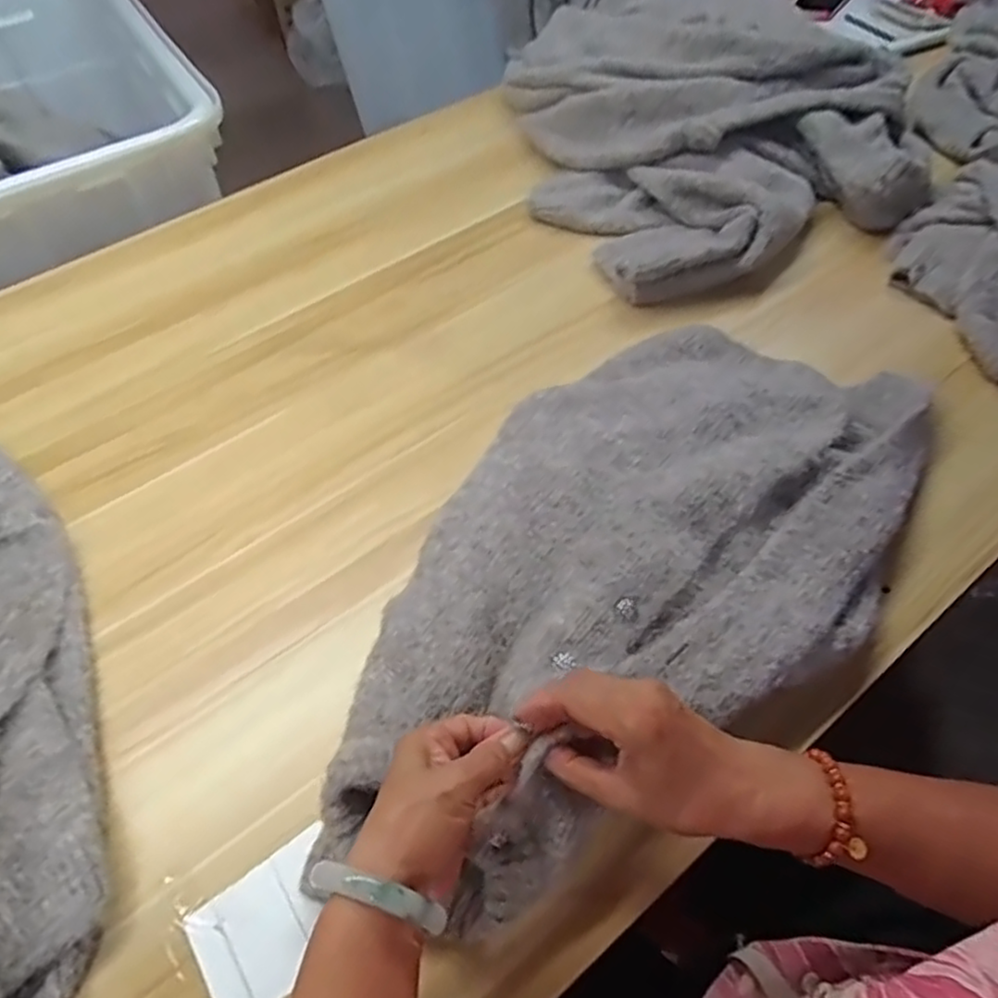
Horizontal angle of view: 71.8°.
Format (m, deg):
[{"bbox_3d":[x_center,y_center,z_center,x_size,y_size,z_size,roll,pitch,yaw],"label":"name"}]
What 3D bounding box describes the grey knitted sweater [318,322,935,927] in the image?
[{"bbox_3d":[0.111,0.033,0.514,0.290,0.054,0.540,28,59,24],"label":"grey knitted sweater"}]

